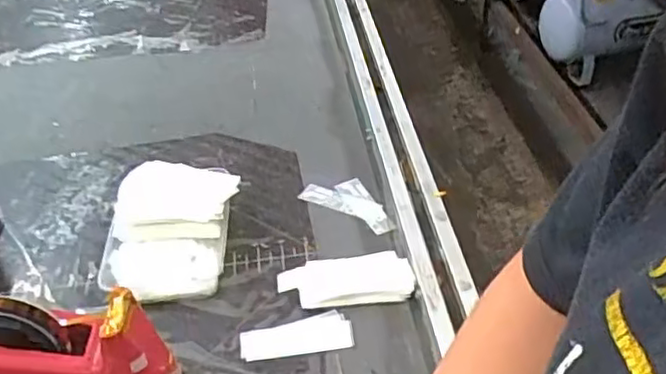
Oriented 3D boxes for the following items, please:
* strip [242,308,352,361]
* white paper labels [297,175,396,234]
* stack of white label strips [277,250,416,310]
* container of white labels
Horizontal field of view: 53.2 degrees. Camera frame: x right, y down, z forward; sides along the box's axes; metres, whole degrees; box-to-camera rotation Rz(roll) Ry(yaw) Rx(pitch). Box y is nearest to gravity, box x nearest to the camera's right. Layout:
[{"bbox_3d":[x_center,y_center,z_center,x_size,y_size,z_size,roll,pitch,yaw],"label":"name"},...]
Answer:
[{"bbox_3d":[-0.034,0.138,0.612,0.101,0.004,0.038,-10,42,-7],"label":"strip"},{"bbox_3d":[0.024,0.015,0.756,0.113,0.011,0.056,20,47,25],"label":"white paper labels"},{"bbox_3d":[0.012,0.092,0.657,0.128,0.018,0.058,-6,42,-2],"label":"stack of white label strips"},{"bbox_3d":[-0.169,0.043,0.699,0.126,0.056,0.168,0,42,4],"label":"container of white labels"}]

